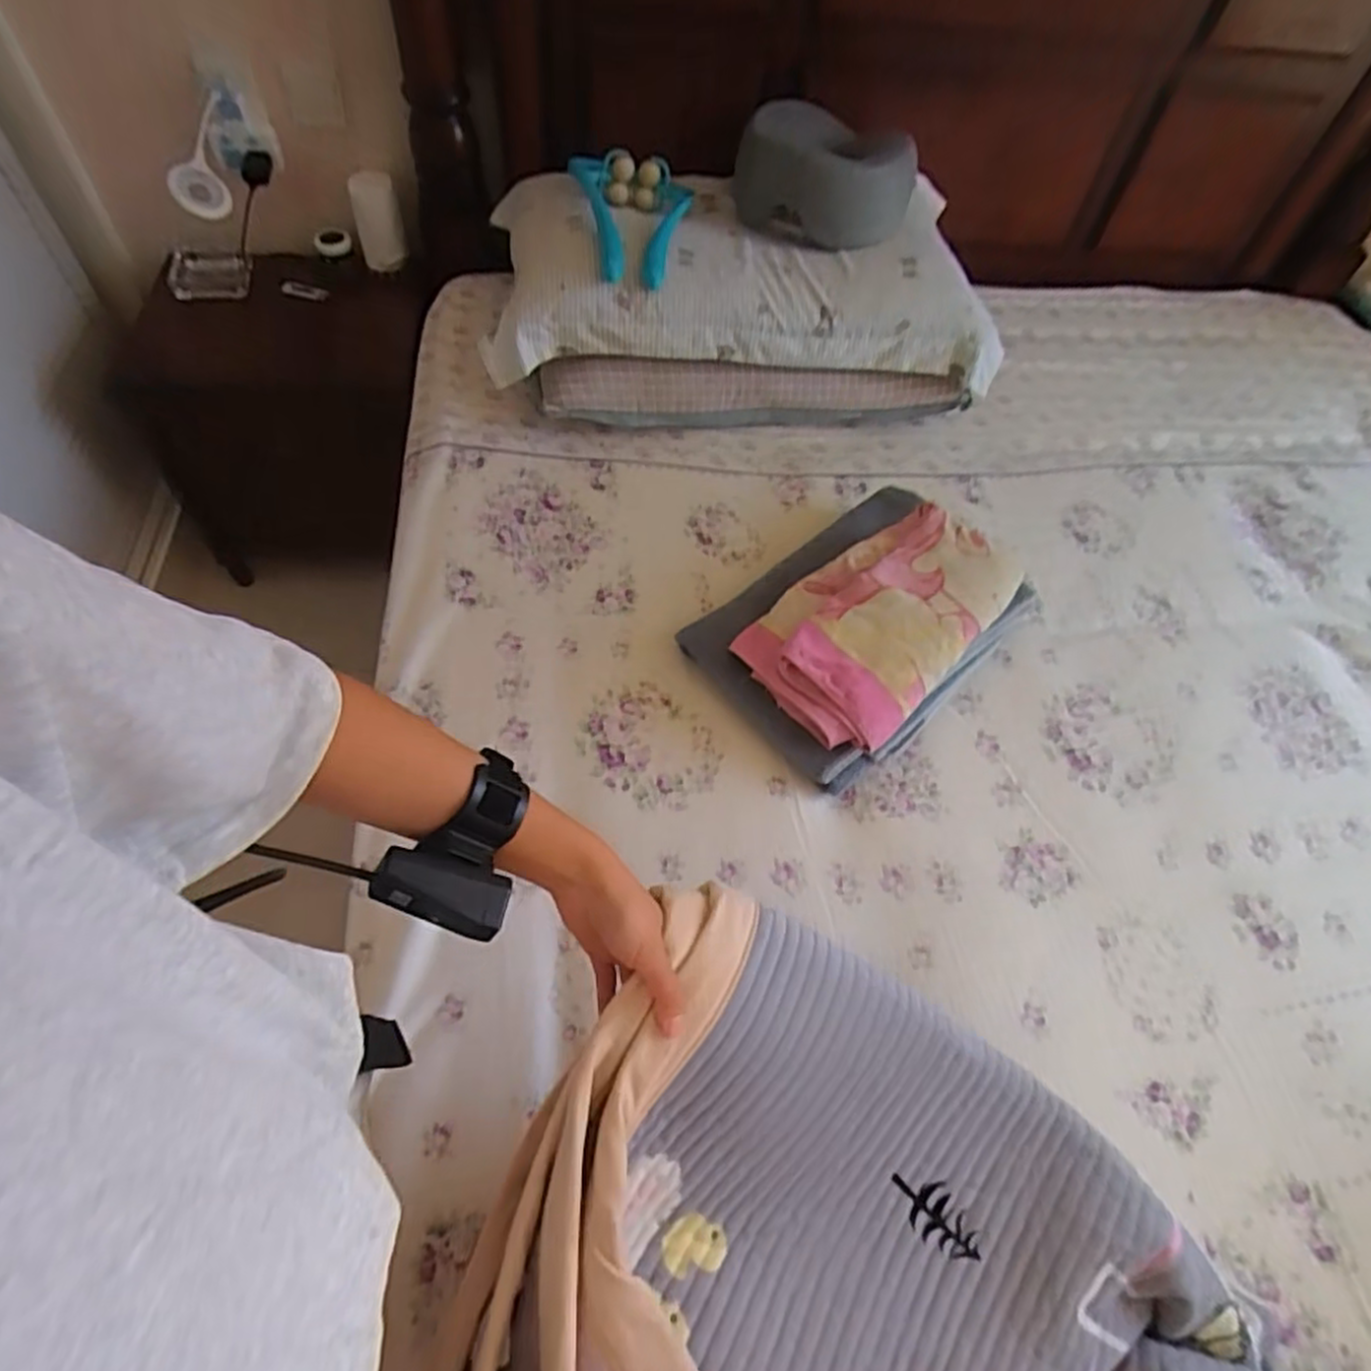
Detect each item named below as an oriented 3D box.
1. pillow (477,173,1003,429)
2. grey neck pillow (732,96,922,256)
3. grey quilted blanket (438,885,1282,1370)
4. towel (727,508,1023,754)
[{"bbox_3d":[0.083,-0.620,1.221,0.753,0.243,0.397,-1,60,-5],"label":"pillow"},{"bbox_3d":[0.205,-0.755,1.142,0.245,0.122,0.205,-2,57,-6],"label":"grey neck pillow"},{"bbox_3d":[0.155,0.503,0.439,0.628,0.238,0.514,28,62,12],"label":"grey quilted blanket"},{"bbox_3d":[0.233,-0.080,0.911,0.314,0.079,0.198,-36,67,-25],"label":"towel"}]

